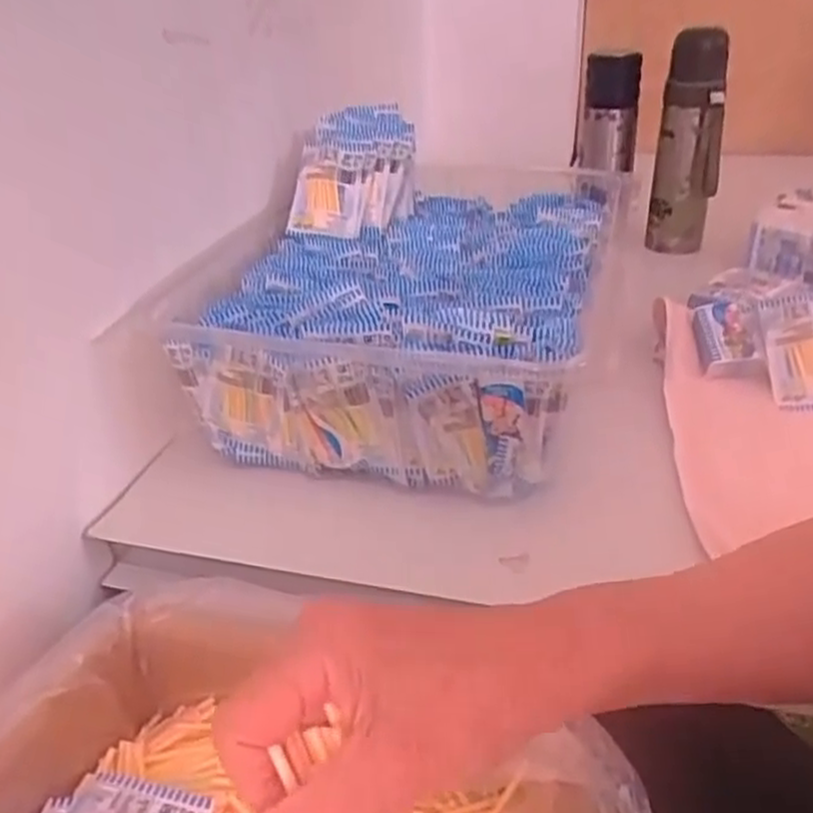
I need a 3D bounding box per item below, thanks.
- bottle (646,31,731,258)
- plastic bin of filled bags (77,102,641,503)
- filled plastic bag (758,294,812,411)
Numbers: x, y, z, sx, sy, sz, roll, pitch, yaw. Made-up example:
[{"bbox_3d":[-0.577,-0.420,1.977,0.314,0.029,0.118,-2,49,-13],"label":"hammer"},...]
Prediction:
[{"bbox_3d":[0.332,-0.301,0.897,0.072,0.241,0.079,9,34,18],"label":"bottle"},{"bbox_3d":[0.004,-0.111,0.688,0.331,0.166,0.425,8,34,16],"label":"plastic bin of filled bags"},{"bbox_3d":[0.341,-0.046,0.645,0.066,0.019,0.104,0,72,8],"label":"filled plastic bag"}]

